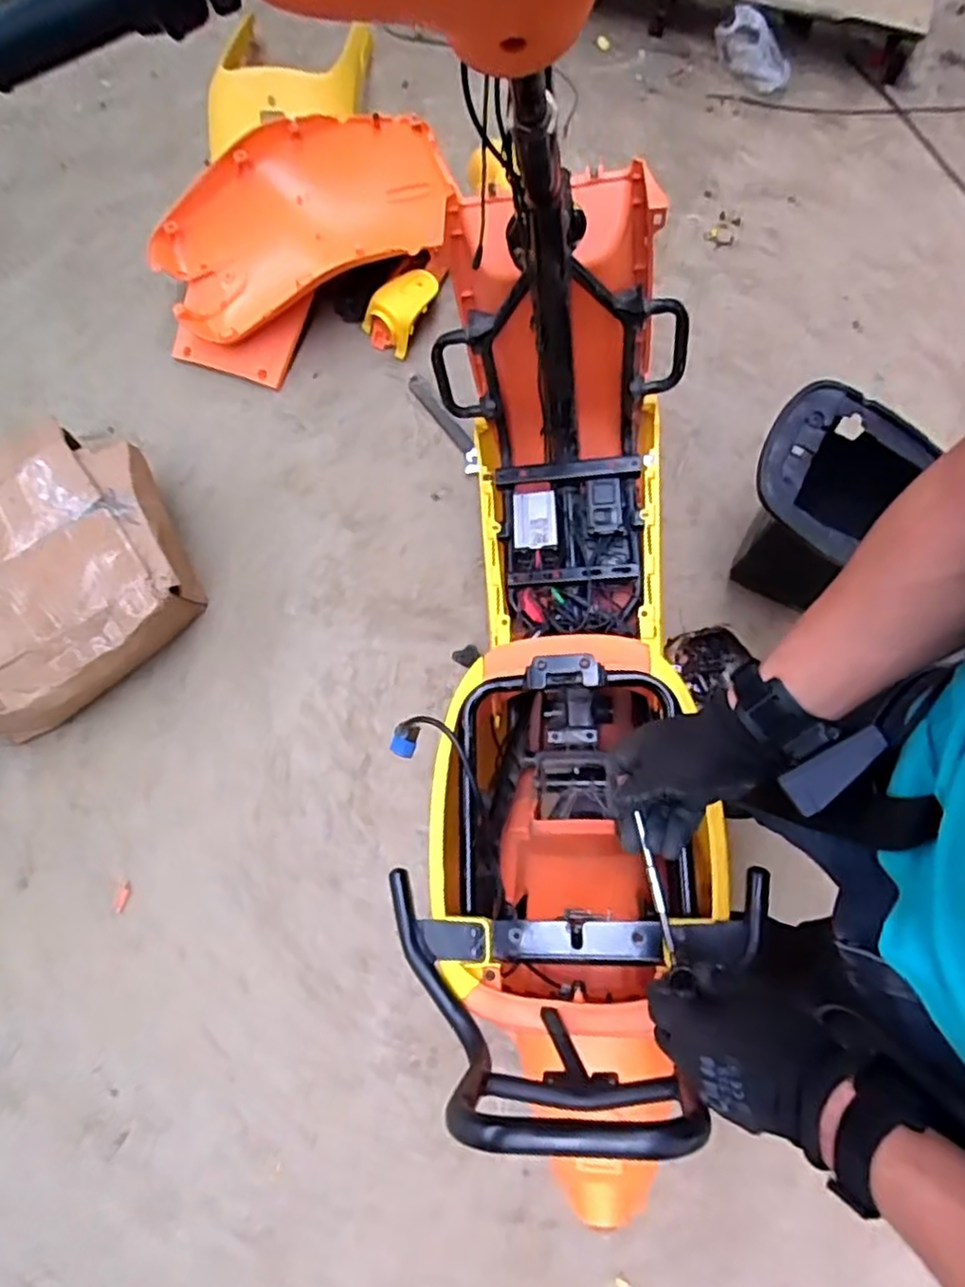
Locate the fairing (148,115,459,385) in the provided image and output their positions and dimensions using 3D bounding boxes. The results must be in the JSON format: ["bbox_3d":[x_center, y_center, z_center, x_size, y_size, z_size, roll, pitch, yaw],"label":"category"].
[{"bbox_3d":[-0.335,-0.816,1.342,0.648,0.164,0.327,-36,81,-6],"label":"fairing"}]

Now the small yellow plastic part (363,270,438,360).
[{"bbox_3d":[-0.169,-0.687,1.393,0.114,0.082,0.155,30,79,7],"label":"small yellow plastic part"}]

